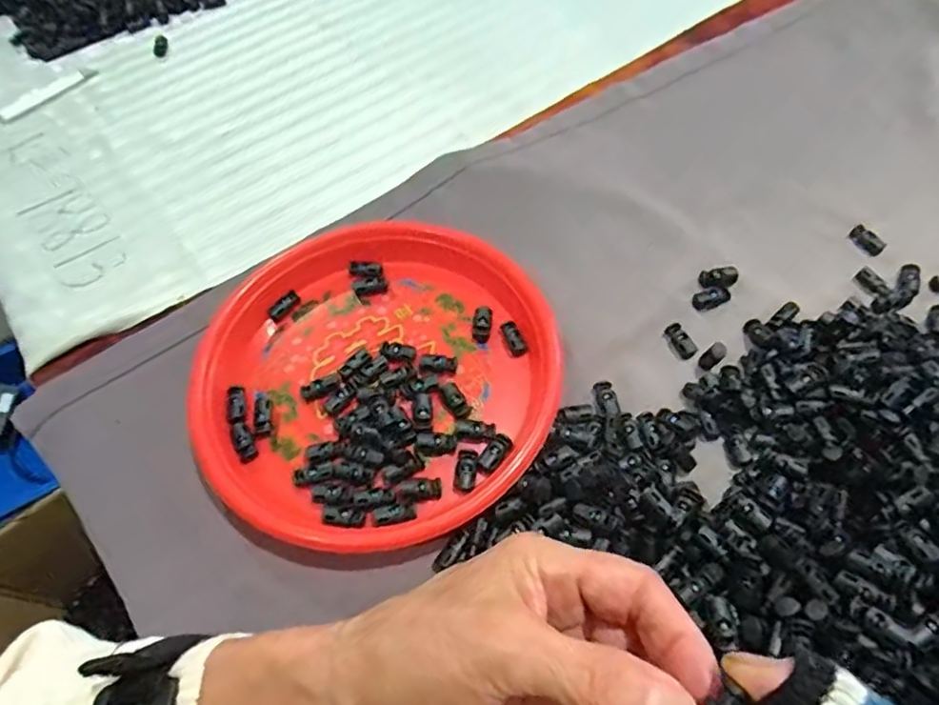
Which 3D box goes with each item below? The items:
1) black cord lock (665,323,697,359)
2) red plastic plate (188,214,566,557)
[{"bbox_3d":[0.157,-0.009,0.448,0.012,0.008,0.027,-22,59,-9],"label":"black cord lock"},{"bbox_3d":[-0.063,0.009,0.434,0.244,0.034,0.246,-2,58,3],"label":"red plastic plate"}]

